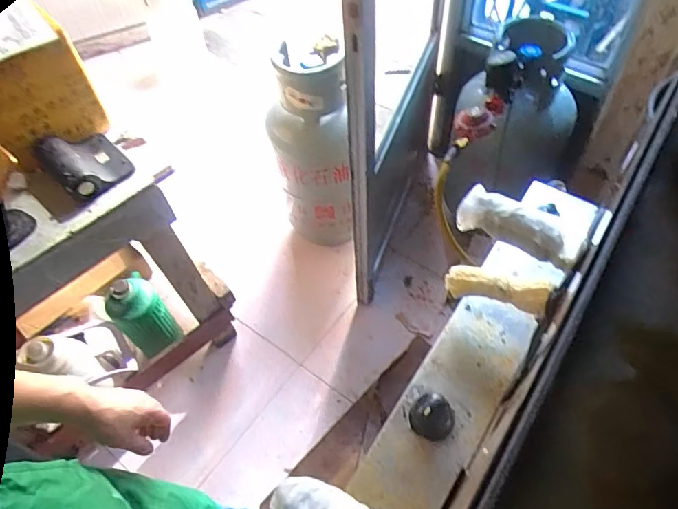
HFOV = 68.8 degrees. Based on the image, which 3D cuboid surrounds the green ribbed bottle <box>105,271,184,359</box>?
[{"bbox_3d":[-0.547,0.161,1.356,0.135,0.245,0.124,-30,37,-14],"label":"green ribbed bottle"}]

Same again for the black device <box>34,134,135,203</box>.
[{"bbox_3d":[-0.500,-0.182,0.969,0.141,0.079,0.155,-40,62,-20],"label":"black device"}]

